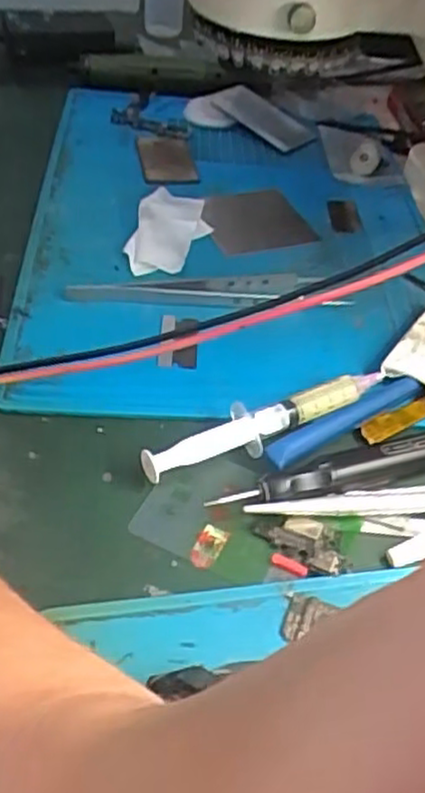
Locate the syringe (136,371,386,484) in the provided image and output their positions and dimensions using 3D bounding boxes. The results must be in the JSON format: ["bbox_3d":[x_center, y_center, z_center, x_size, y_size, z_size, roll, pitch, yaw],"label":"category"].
[{"bbox_3d":[0.025,0.011,0.330,0.122,0.015,0.019,-23,51,-25],"label":"syringe"}]

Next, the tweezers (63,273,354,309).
[{"bbox_3d":[-0.002,-0.060,0.393,0.148,0.015,0.019,2,44,-3],"label":"tweezers"}]

